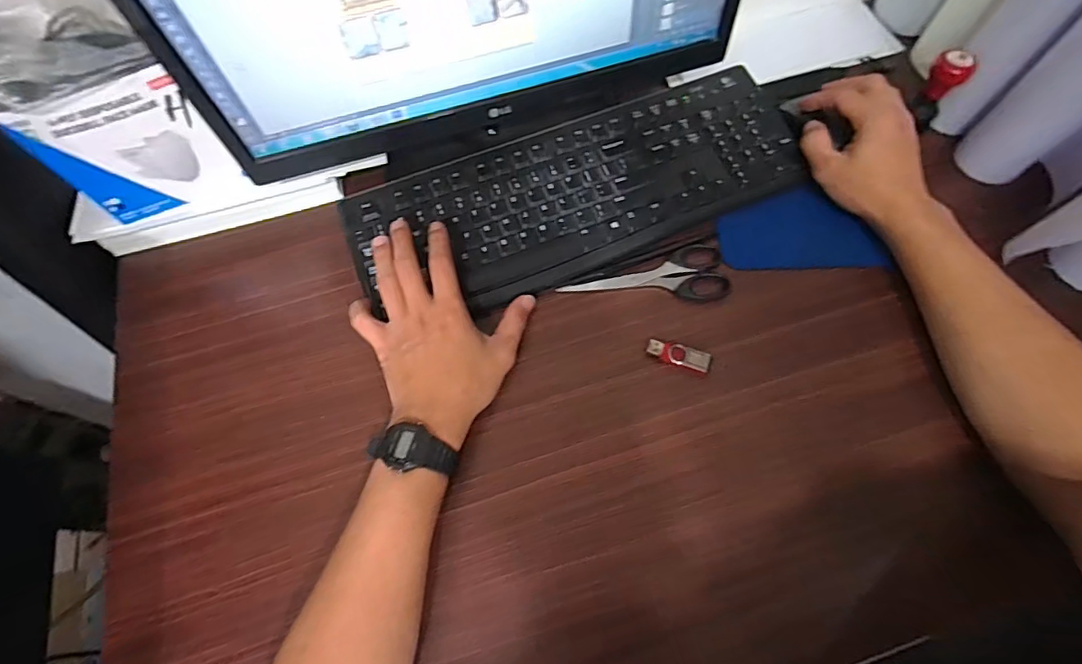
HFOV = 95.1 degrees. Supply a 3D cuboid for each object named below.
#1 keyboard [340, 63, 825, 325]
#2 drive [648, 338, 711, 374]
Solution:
[{"bbox_3d":[0.037,-0.136,0.473,0.430,0.015,0.156,-19,74,-6],"label":"keyboard"},{"bbox_3d":[0.116,0.021,0.420,0.053,0.010,0.020,18,74,5],"label":"drive"}]

